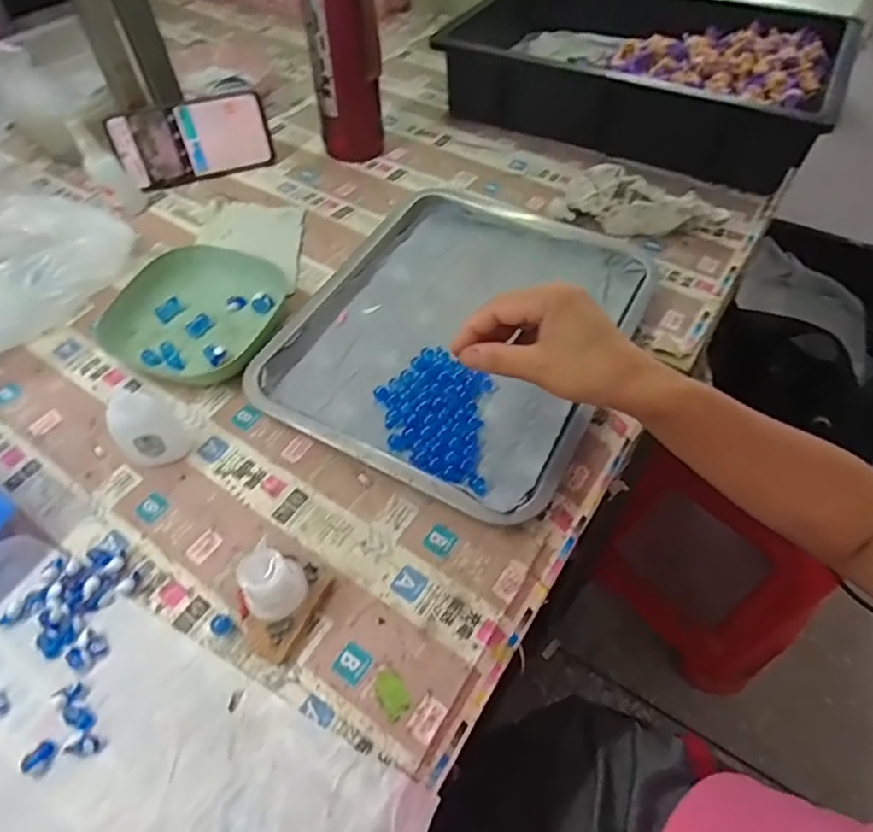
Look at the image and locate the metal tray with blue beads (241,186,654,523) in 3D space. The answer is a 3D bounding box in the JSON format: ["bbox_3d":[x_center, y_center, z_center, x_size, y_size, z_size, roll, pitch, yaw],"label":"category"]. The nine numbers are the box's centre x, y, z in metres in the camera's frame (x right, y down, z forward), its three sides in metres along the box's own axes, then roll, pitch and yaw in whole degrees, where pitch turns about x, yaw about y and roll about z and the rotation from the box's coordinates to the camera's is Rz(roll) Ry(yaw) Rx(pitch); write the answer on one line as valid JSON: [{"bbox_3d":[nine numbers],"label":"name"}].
[{"bbox_3d":[0.024,-0.080,0.496,0.264,0.027,0.313,25,59,18],"label":"metal tray with blue beads"}]

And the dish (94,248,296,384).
[{"bbox_3d":[-0.218,-0.093,0.512,0.142,0.026,0.142,2,62,-3],"label":"dish"}]

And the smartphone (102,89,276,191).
[{"bbox_3d":[-0.269,-0.307,0.630,0.161,0.079,0.015,-20,41,-15],"label":"smartphone"}]

